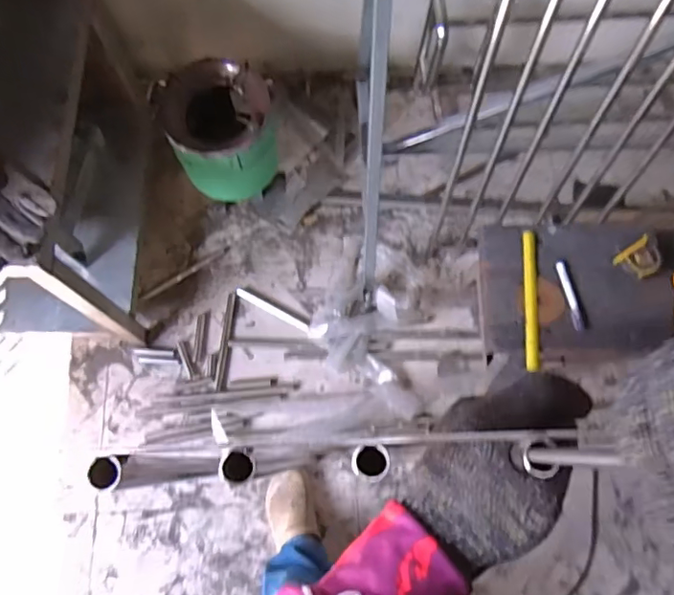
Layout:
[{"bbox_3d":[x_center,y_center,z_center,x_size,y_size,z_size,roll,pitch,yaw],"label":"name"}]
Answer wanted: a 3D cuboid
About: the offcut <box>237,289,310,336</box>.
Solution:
[{"bbox_3d":[-0.158,0.031,1.384,0.217,0.022,0.026,29,74,12],"label":"offcut"}]

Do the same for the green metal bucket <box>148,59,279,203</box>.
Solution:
[{"bbox_3d":[-0.256,-0.369,1.233,0.237,0.178,0.236,-12,71,-4],"label":"green metal bucket"}]

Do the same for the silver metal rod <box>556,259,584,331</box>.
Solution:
[{"bbox_3d":[0.418,-0.004,0.984,0.017,0.017,0.126,-12,70,-2],"label":"silver metal rod"}]

